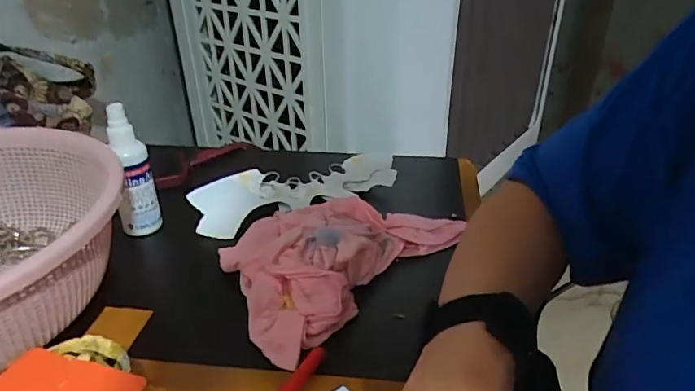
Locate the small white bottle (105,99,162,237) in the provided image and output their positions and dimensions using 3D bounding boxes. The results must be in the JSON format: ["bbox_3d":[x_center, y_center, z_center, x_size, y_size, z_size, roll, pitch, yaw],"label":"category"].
[{"bbox_3d":[-0.207,-0.023,0.474,0.031,0.123,0.028,1,32,2],"label":"small white bottle"}]

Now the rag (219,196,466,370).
[{"bbox_3d":[-0.020,0.039,0.456,0.155,0.037,0.227,27,40,36],"label":"rag"}]

